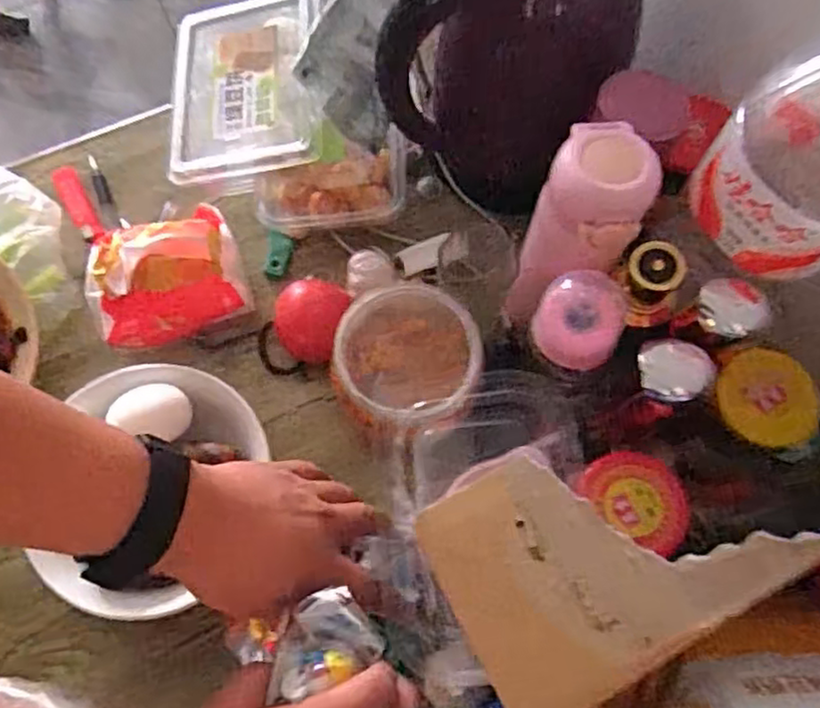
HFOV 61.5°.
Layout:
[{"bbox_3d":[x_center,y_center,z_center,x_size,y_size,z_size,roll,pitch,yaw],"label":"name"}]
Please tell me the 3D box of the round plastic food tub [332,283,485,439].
[{"bbox_3d":[-0.005,0.003,0.515,0.104,0.095,0.100,0,72,0],"label":"round plastic food tub"}]

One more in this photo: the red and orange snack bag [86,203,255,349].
[{"bbox_3d":[-0.197,-0.066,0.555,0.120,0.068,0.104,-10,72,-3],"label":"red and orange snack bag"}]

